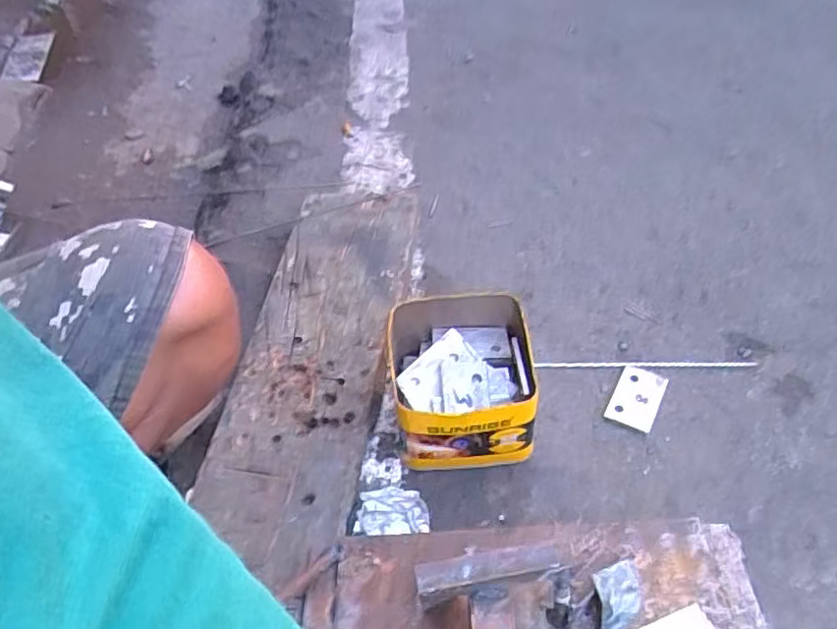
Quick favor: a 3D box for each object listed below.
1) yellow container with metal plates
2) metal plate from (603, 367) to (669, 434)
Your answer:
[{"bbox_3d":[0.035,0.059,0.565,0.121,0.089,0.128,-5,46,-1],"label":"yellow container with metal plates"},{"bbox_3d":[0.198,0.076,0.595,0.041,0.004,0.065,25,54,15],"label":"metal plate"}]

